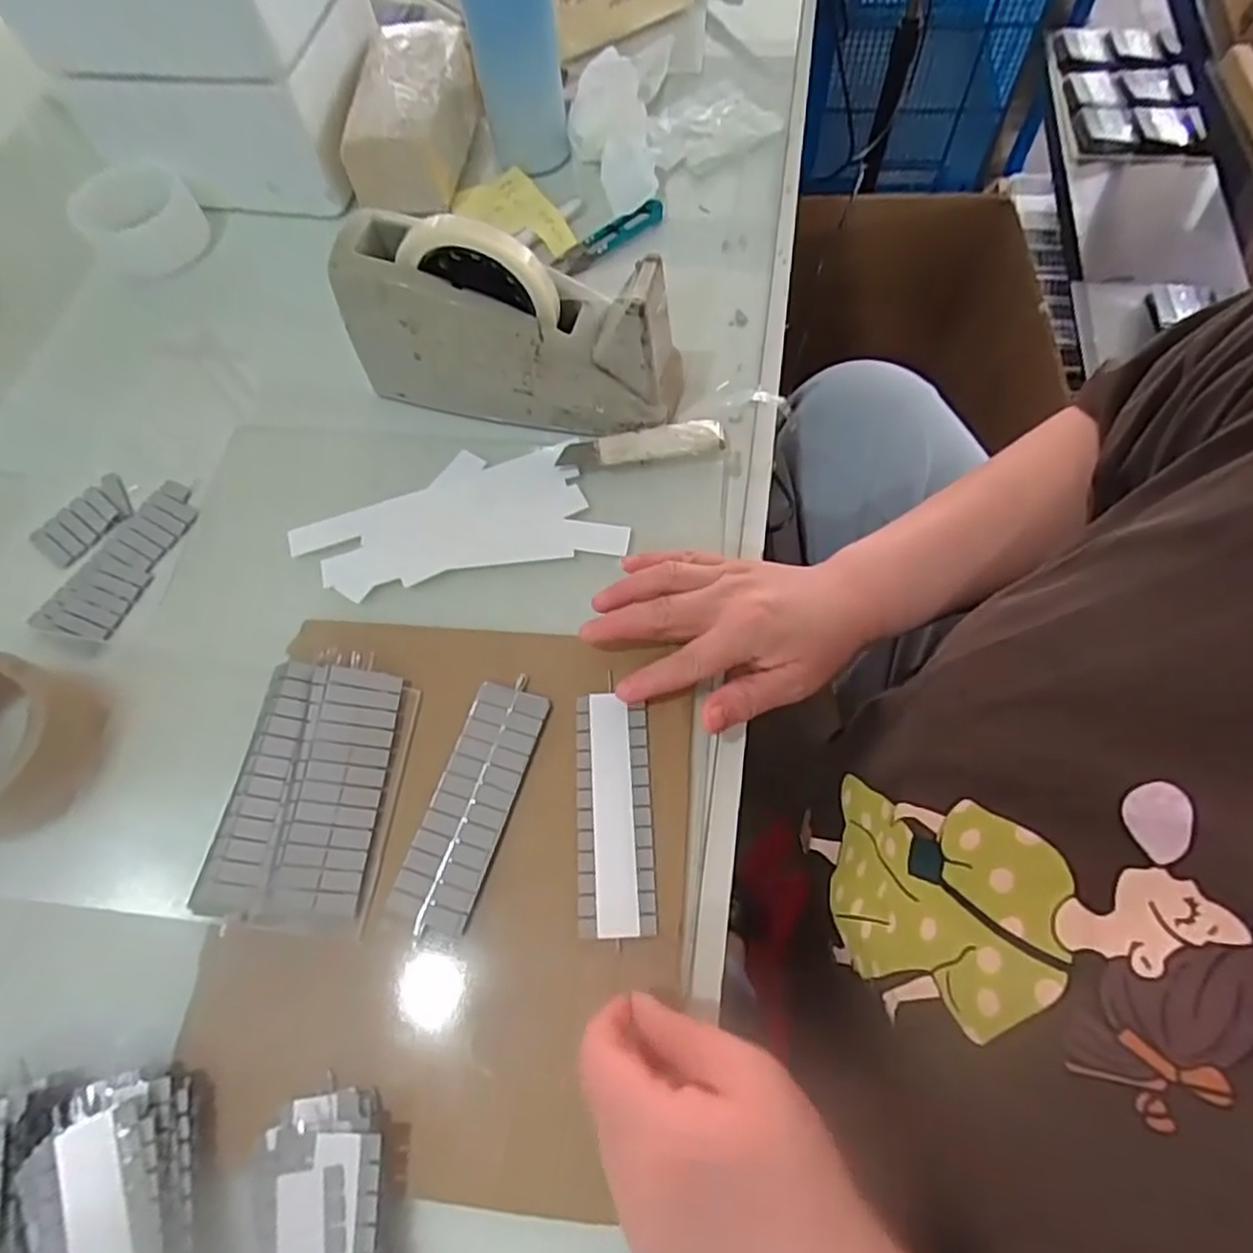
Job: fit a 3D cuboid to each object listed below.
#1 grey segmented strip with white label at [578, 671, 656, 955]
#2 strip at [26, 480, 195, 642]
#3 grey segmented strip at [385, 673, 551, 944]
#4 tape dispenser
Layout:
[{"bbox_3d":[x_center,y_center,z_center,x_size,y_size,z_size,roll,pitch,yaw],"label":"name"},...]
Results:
[{"bbox_3d":[-0.007,0.096,0.374,0.039,0.004,0.125,-4,66,0],"label":"grey segmented strip with white label"},{"bbox_3d":[-0.331,-0.046,0.467,0.053,0.004,0.119,18,68,11],"label":"strip"},{"bbox_3d":[-0.082,0.092,0.378,0.041,0.005,0.129,15,68,10],"label":"grey segmented strip"},{"bbox_3d":[-0.073,-0.196,0.451,0.214,0.112,0.071,7,66,6],"label":"tape dispenser"}]

